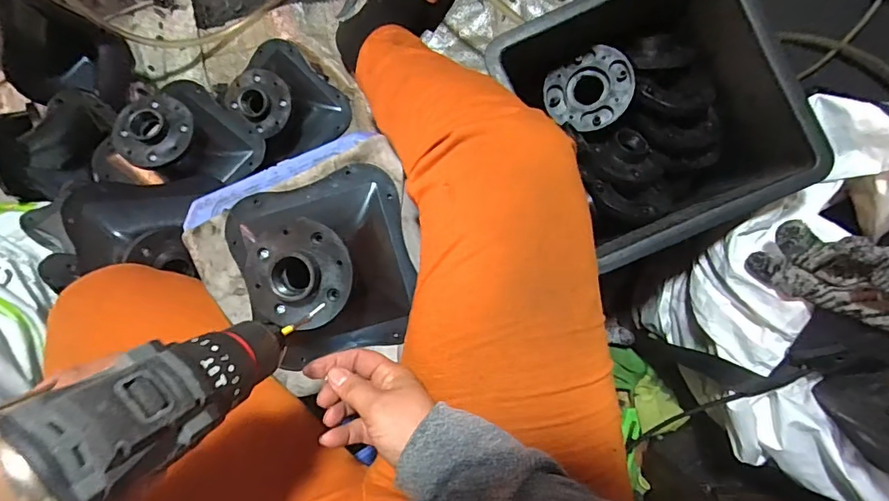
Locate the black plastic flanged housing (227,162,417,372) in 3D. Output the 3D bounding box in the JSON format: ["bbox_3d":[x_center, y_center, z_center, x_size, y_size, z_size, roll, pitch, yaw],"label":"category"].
[{"bbox_3d":[-0.131,0.014,0.448,0.181,0.084,0.177,-9,93,5],"label":"black plastic flanged housing"}]

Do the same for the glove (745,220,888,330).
[{"bbox_3d":[0.382,0.029,0.411,0.194,0.060,0.079,20,96,40],"label":"glove"}]

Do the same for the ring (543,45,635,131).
[{"bbox_3d":[0.166,-0.182,0.536,0.096,0.013,0.086,-25,75,18],"label":"ring"}]

